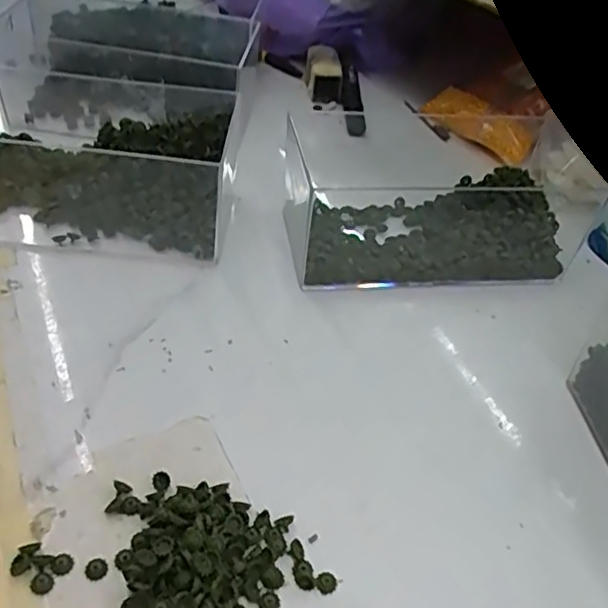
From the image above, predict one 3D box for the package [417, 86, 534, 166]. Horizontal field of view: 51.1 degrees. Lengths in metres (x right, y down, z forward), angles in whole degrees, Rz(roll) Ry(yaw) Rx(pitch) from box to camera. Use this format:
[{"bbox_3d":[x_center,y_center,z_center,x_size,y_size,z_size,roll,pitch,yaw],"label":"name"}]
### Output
[{"bbox_3d":[0.143,-0.148,0.520,0.033,0.004,0.104,-49,55,3],"label":"package"}]

